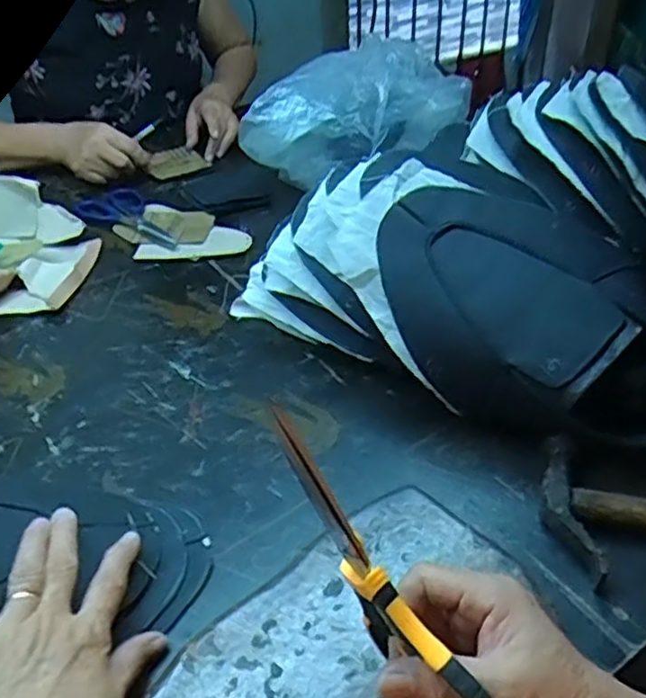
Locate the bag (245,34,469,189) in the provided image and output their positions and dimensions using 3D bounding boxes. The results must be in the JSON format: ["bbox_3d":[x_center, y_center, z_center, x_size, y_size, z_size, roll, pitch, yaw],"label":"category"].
[{"bbox_3d":[0.069,-0.322,0.892,0.144,0.103,0.356,25,46,30],"label":"bag"}]

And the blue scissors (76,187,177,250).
[{"bbox_3d":[-0.239,-0.157,0.839,0.078,0.009,0.184,-26,45,-28],"label":"blue scissors"}]

